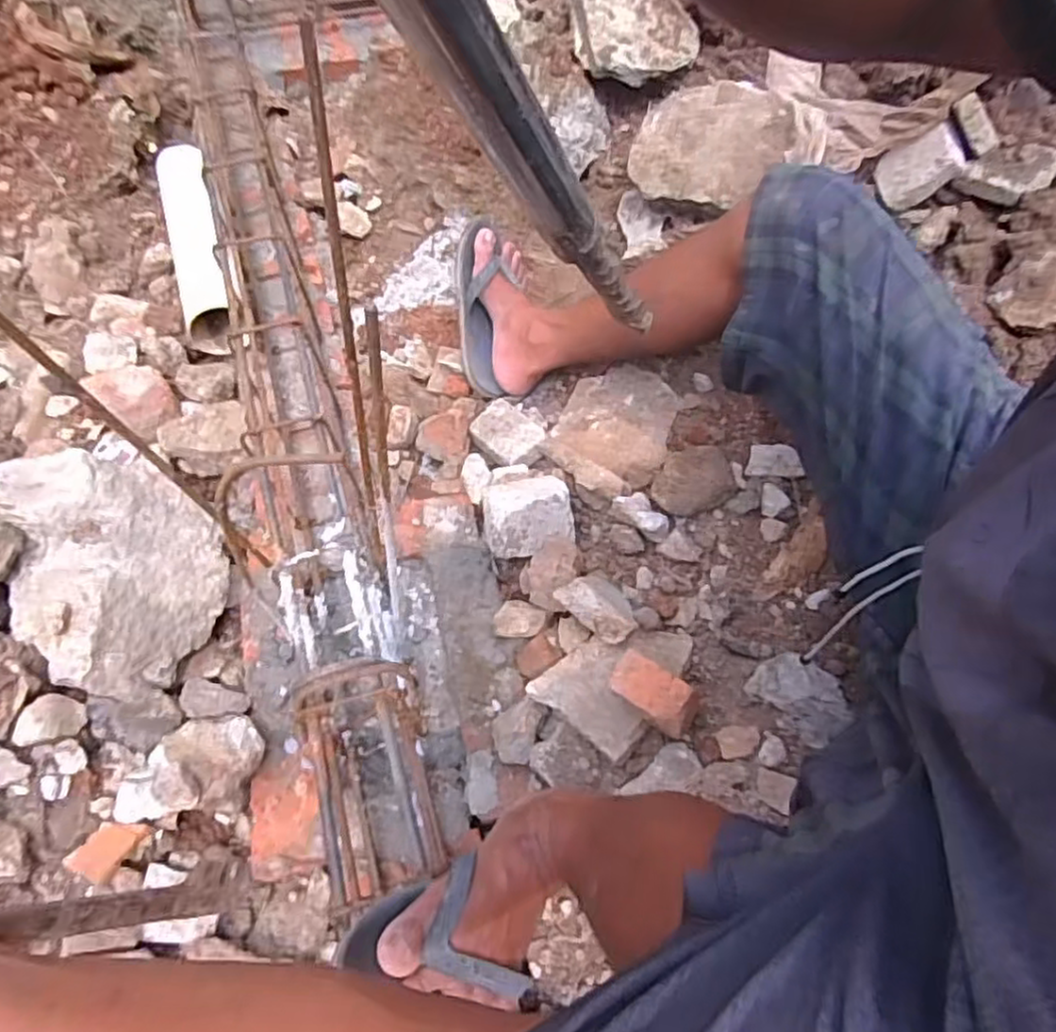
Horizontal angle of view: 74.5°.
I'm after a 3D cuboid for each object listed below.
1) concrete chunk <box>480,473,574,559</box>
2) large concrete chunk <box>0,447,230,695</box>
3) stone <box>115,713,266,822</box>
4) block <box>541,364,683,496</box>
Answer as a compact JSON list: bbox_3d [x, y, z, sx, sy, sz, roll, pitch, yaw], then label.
[{"bbox_3d":[0.000,-0.004,0.849,0.109,0.066,0.093,-4,62,-3],"label":"concrete chunk"},{"bbox_3d":[-0.464,0.066,0.785,0.202,0.130,0.261,-4,76,-43],"label":"large concrete chunk"},{"bbox_3d":[-0.347,0.260,0.727,0.138,0.060,0.089,-11,63,-7],"label":"stone"},{"bbox_3d":[0.111,-0.115,0.910,0.151,0.048,0.178,28,65,14],"label":"block"}]

